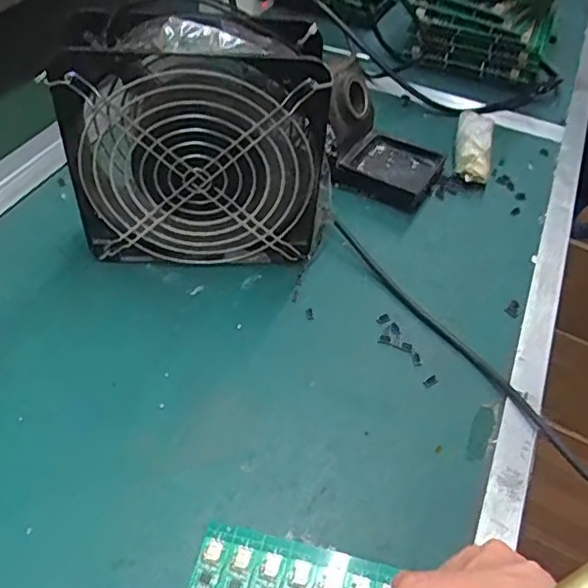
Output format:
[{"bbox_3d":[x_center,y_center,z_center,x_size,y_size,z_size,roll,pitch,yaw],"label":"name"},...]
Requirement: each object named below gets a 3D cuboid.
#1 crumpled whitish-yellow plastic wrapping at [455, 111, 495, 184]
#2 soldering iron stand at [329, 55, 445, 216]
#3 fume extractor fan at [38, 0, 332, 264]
[{"bbox_3d":[0.155,-0.129,0.509,0.030,0.026,0.085,12,46,8],"label":"crumpled whitish-yellow plastic wrapping"},{"bbox_3d":[0.068,-0.127,0.467,0.099,0.076,0.072,21,48,16],"label":"soldering iron stand"},{"bbox_3d":[-0.053,-0.090,0.374,0.163,0.157,0.054,-1,46,-4],"label":"fume extractor fan"}]

